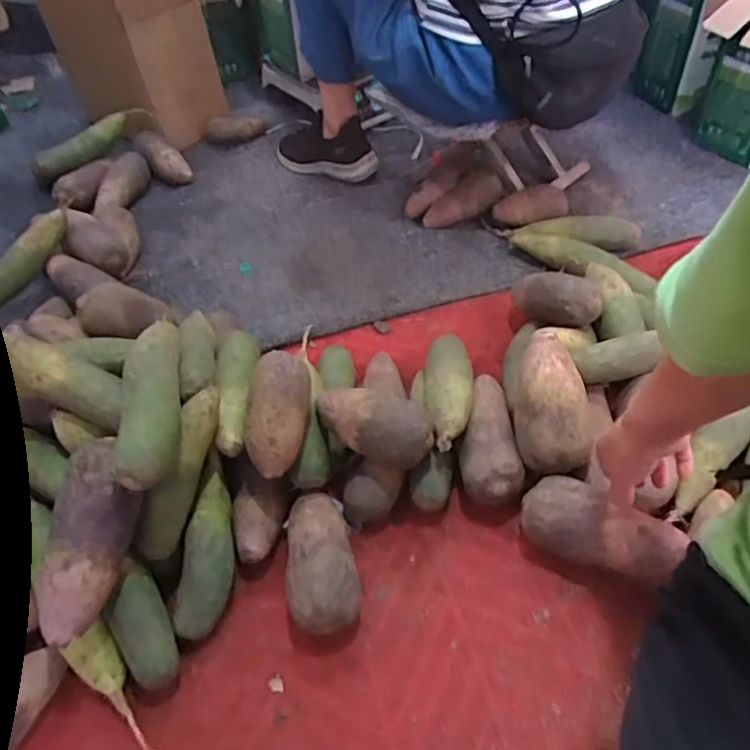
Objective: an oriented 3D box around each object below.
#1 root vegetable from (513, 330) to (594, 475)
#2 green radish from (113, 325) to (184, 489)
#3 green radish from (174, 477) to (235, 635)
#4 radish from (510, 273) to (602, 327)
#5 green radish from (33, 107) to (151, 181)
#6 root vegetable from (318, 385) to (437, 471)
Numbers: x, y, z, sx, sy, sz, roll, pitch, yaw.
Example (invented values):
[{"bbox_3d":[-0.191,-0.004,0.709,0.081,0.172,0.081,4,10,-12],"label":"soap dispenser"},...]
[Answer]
[{"bbox_3d":[0.198,0.034,0.681,0.077,0.087,0.126,3,49,9],"label":"root vegetable"},{"bbox_3d":[-0.228,0.016,0.614,0.053,0.051,0.202,-10,48,-2],"label":"green radish"},{"bbox_3d":[-0.175,0.188,0.638,0.049,0.054,0.160,0,65,6],"label":"green radish"},{"bbox_3d":[0.238,-0.105,0.787,0.108,0.046,0.065,10,51,15],"label":"radish"},{"bbox_3d":[-0.592,-0.474,1.241,0.244,0.067,0.050,-26,47,12],"label":"green radish"},{"bbox_3d":[-0.003,0.053,0.662,0.126,0.056,0.061,13,51,17],"label":"root vegetable"}]

